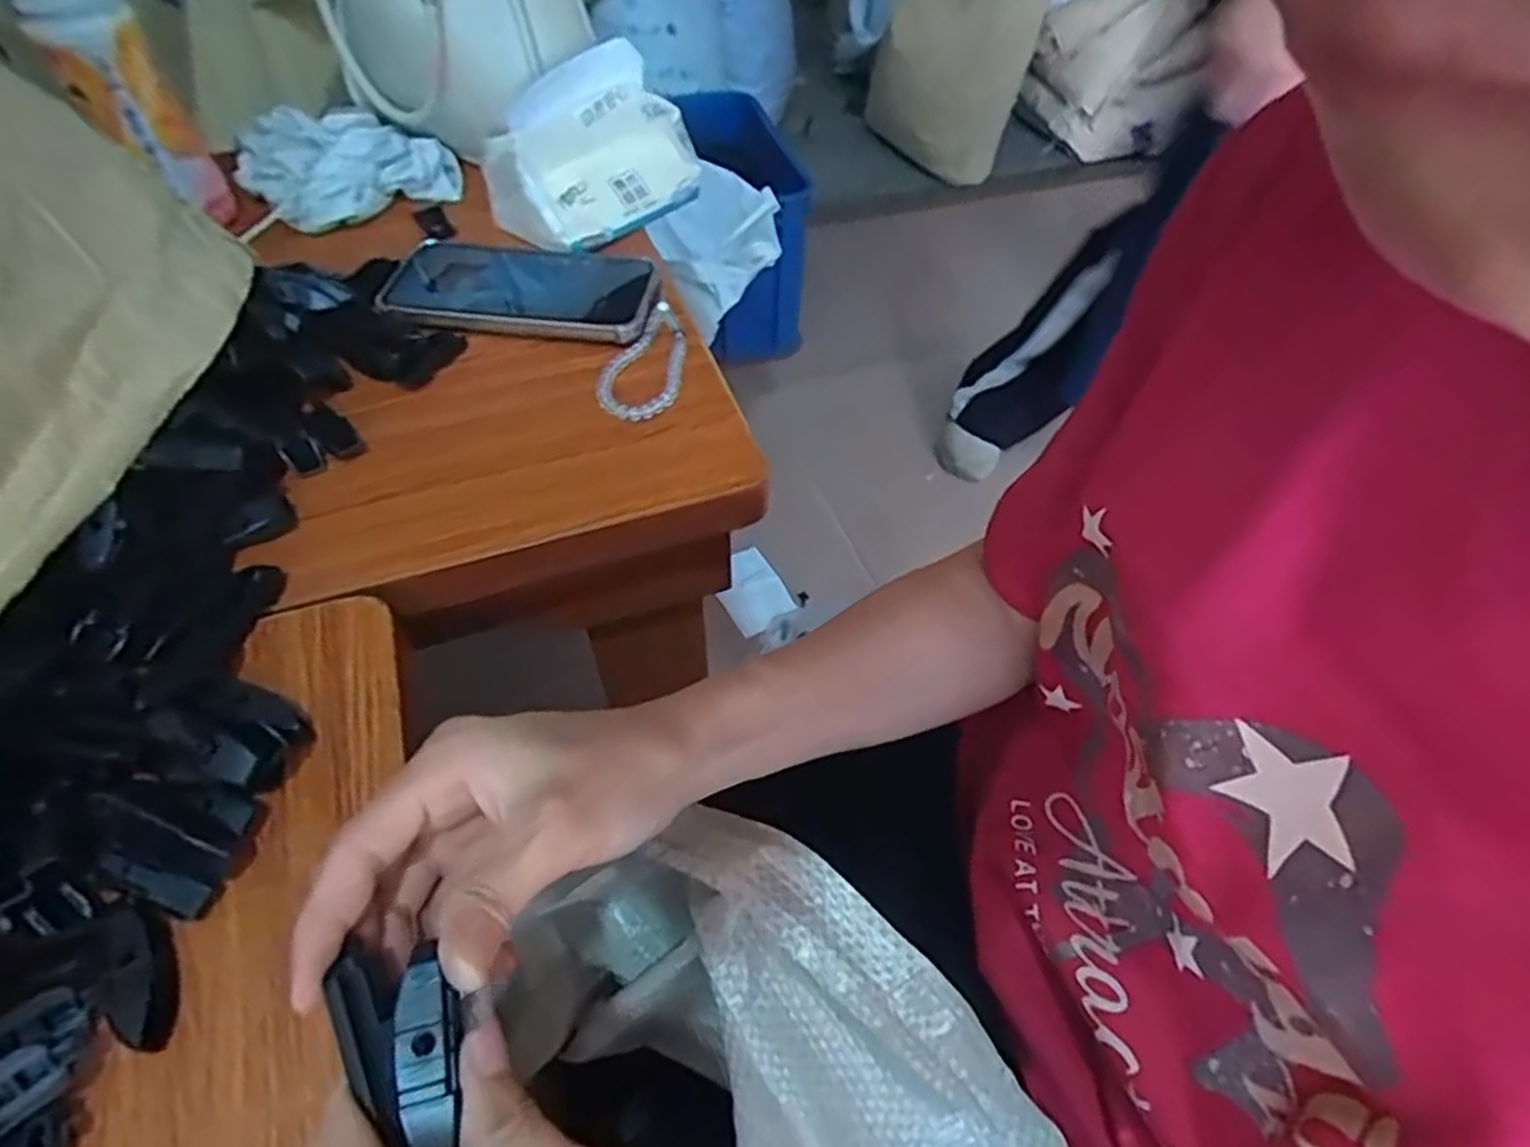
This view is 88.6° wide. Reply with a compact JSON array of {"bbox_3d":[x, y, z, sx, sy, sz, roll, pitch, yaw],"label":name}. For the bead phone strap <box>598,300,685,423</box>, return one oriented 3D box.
[{"bbox_3d":[-0.074,-0.132,0.483,0.048,0.011,0.101,4,52,0],"label":"bead phone strap"}]

